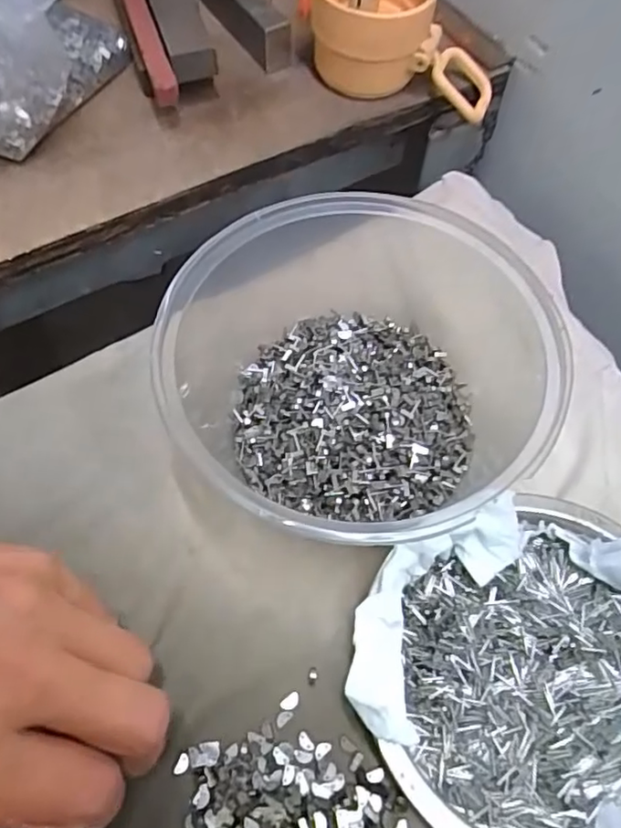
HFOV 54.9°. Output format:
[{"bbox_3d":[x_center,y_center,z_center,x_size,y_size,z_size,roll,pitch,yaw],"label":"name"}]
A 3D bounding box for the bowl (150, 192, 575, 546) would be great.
[{"bbox_3d":[0.021,-0.017,0.240,0.140,0.069,0.125,38,68,18],"label":"bowl"}]

